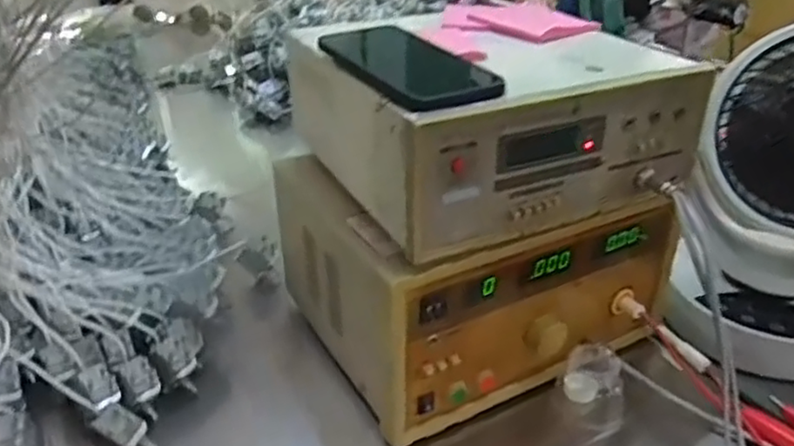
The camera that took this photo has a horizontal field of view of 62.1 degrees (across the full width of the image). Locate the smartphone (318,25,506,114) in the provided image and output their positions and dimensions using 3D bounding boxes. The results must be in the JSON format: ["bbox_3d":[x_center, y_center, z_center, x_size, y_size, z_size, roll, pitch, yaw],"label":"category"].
[{"bbox_3d":[0.005,-0.121,0.502,0.078,0.013,0.159,-18,36,-26],"label":"smartphone"}]

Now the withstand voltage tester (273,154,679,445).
[{"bbox_3d":[0.078,0.027,0.653,0.326,0.171,0.241,-15,35,-22],"label":"withstand voltage tester"}]

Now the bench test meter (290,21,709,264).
[{"bbox_3d":[0.076,-0.105,0.582,0.278,0.107,0.248,-14,34,-21],"label":"bench test meter"}]

